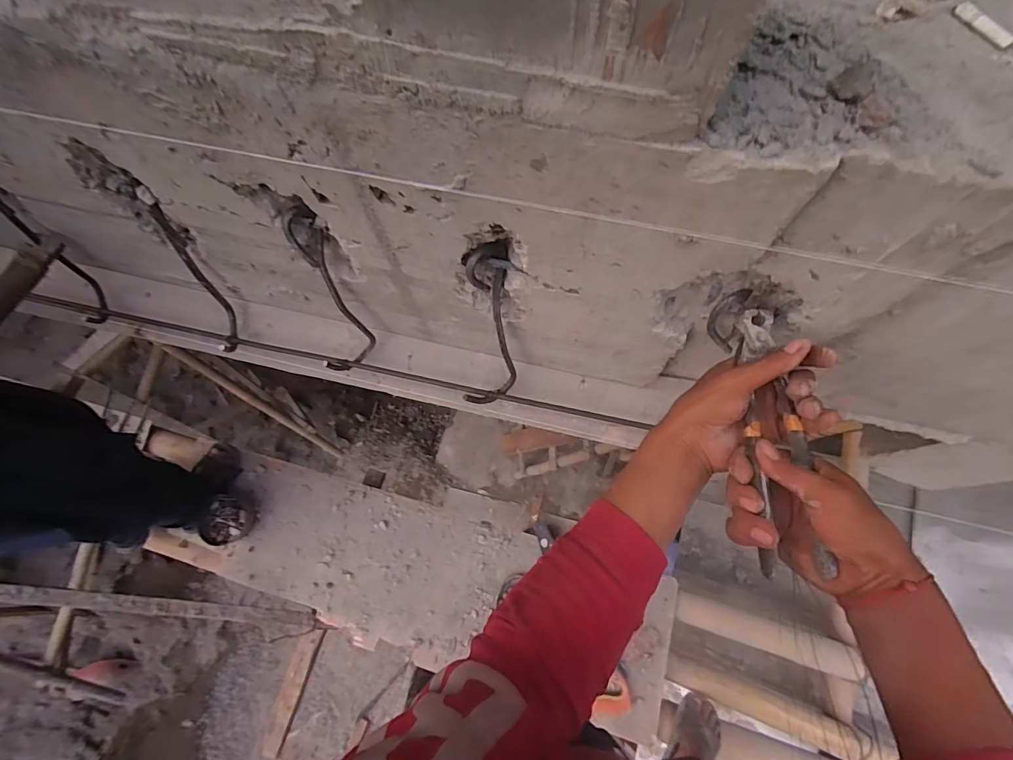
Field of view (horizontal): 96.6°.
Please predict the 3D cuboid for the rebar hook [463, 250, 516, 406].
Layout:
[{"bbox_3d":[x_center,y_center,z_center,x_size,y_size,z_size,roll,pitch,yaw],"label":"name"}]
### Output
[{"bbox_3d":[-0.021,-0.044,0.505,0.059,0.232,0.091,-1,72,1],"label":"rebar hook"}]

